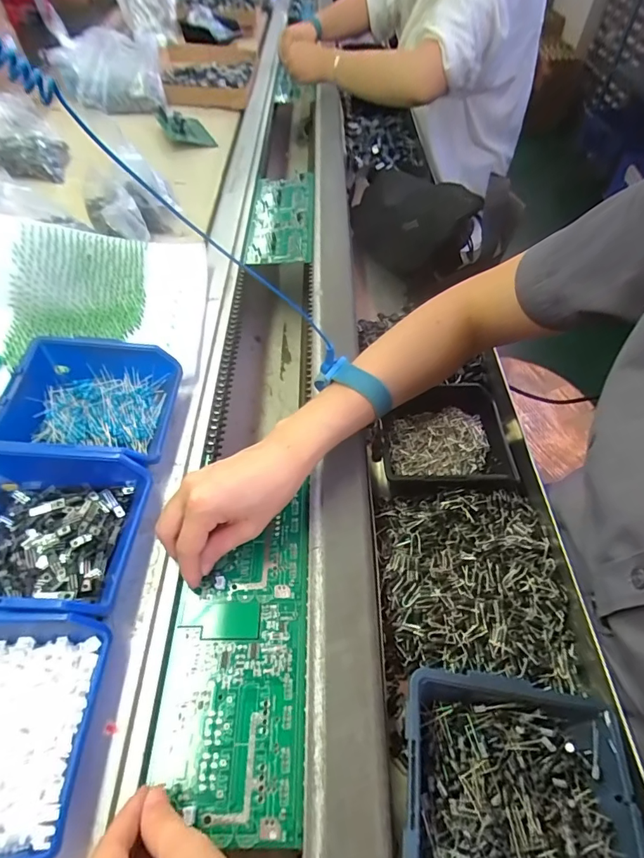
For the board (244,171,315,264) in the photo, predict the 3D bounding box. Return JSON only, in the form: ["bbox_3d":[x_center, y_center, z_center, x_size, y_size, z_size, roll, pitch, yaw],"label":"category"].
[{"bbox_3d":[-0.059,-0.326,0.673,0.092,0.015,0.239,0,53,0],"label":"board"}]

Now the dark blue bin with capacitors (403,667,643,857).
[{"bbox_3d":[0.118,0.218,0.264,0.136,0.039,0.120,4,53,3],"label":"dark blue bin with capacitors"}]

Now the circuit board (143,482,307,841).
[{"bbox_3d":[-0.055,0.147,0.317,0.097,0.006,0.212,4,53,3],"label":"circuit board"}]

